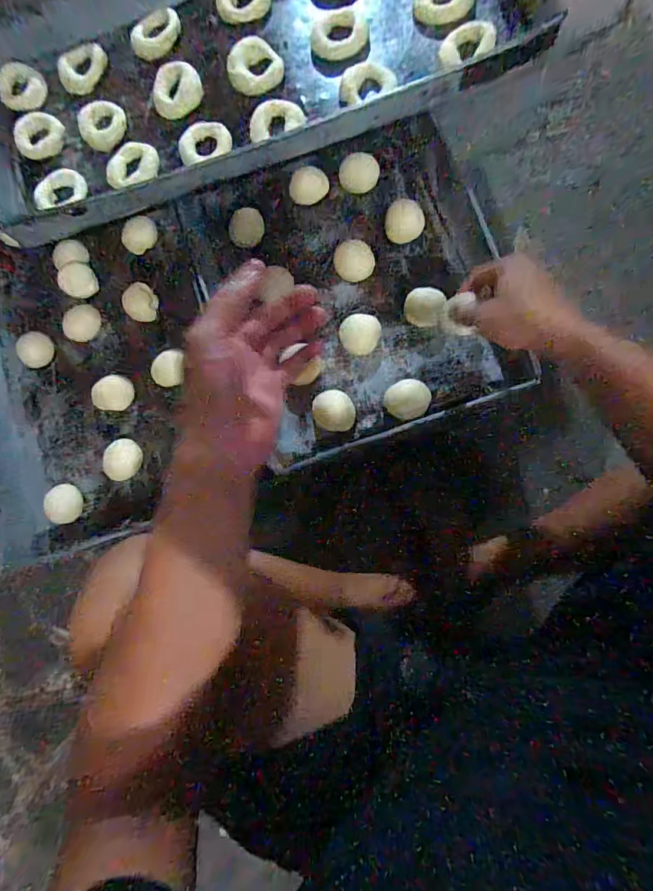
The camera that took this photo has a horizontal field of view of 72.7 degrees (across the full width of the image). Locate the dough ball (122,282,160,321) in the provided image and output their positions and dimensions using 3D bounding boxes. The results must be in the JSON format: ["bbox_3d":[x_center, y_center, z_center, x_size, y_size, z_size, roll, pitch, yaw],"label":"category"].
[{"bbox_3d":[-0.288,-0.222,0.692,0.049,0.028,0.050,0,88,5],"label":"dough ball"}]

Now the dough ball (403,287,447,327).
[{"bbox_3d":[0.140,-0.194,0.630,0.056,0.034,0.049,0,88,5],"label":"dough ball"}]

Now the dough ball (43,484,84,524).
[{"bbox_3d":[-0.387,0.086,0.659,0.041,0.039,0.056,-12,87,4],"label":"dough ball"}]

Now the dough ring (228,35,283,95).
[{"bbox_3d":[-0.106,-0.558,0.650,0.076,0.022,0.081,0,88,5],"label":"dough ring"}]

